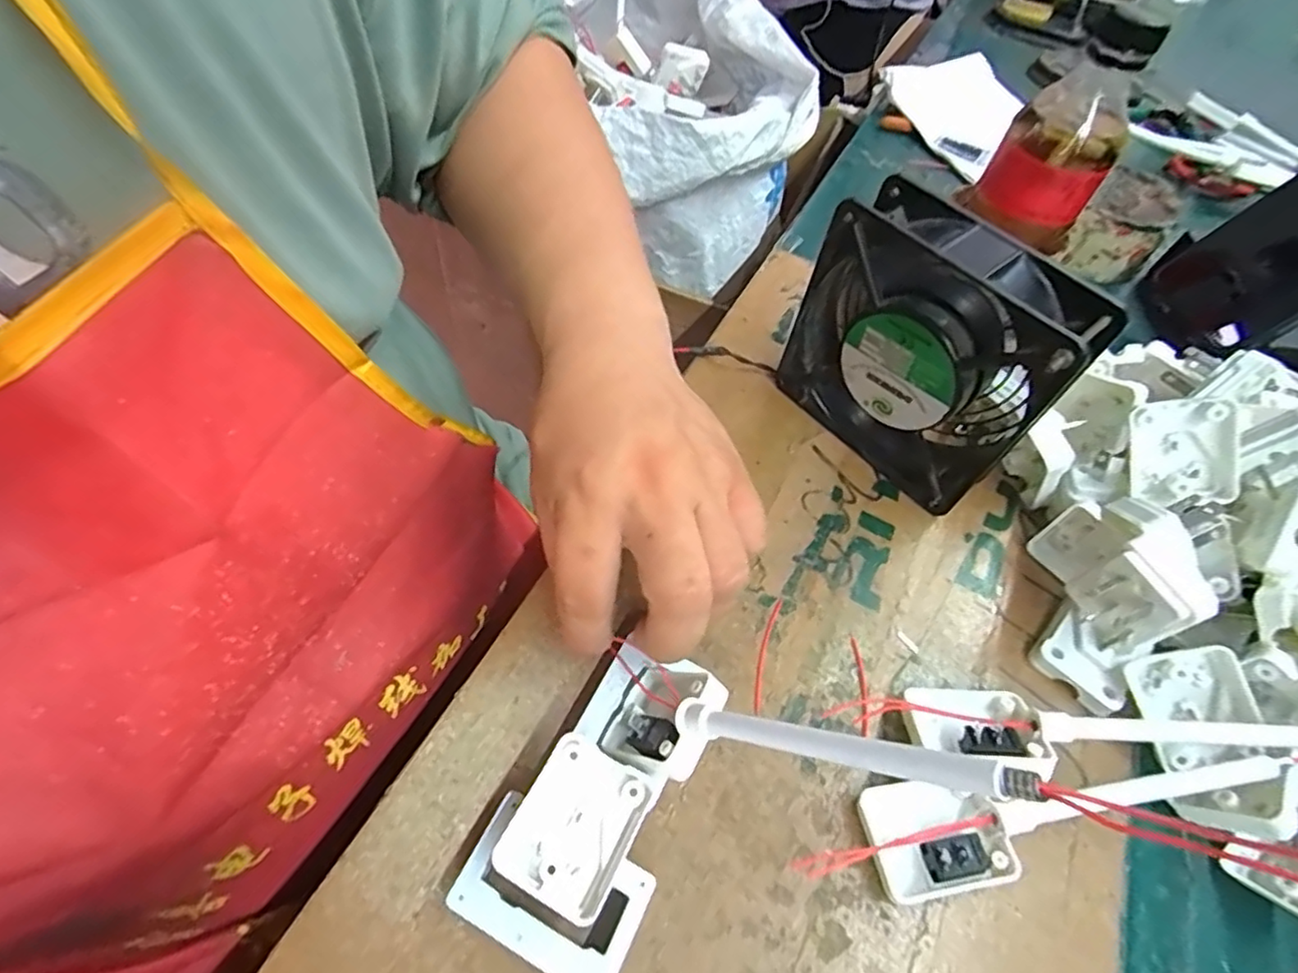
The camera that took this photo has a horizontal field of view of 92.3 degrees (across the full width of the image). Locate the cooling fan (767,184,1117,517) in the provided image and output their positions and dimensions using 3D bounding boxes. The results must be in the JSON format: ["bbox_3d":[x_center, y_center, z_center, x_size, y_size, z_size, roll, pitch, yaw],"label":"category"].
[{"bbox_3d":[0.133,-0.065,0.305,0.046,0.122,0.120,-31,64,-23],"label":"cooling fan"}]

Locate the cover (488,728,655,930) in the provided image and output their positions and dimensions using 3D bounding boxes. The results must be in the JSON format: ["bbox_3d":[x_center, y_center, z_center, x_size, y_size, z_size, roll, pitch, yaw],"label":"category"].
[{"bbox_3d":[-0.025,0.115,0.213,0.039,0.008,0.047,31,63,5],"label":"cover"}]

